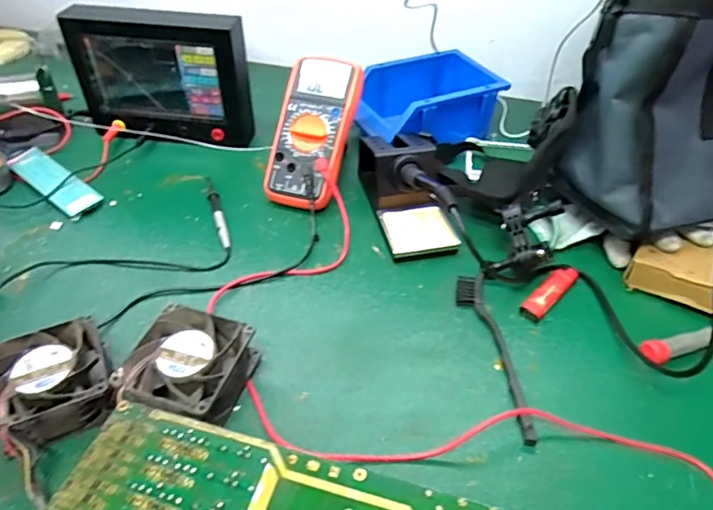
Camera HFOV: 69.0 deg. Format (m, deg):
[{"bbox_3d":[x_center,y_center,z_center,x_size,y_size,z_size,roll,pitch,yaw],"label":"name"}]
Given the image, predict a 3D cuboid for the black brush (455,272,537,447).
[{"bbox_3d":[0.113,0.079,0.438,0.028,0.009,0.167,-4,45,-3],"label":"black brush"}]

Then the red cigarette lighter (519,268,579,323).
[{"bbox_3d":[0.183,0.034,0.490,0.023,0.009,0.079,33,54,29],"label":"red cigarette lighter"}]

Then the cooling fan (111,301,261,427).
[{"bbox_3d":[-0.129,0.090,0.403,0.080,0.045,0.085,10,46,10],"label":"cooling fan"}]

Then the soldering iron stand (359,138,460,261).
[{"bbox_3d":[0.054,-0.074,0.557,0.091,0.066,0.158,-4,45,-4],"label":"soldering iron stand"}]

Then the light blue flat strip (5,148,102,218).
[{"bbox_3d":[-0.348,-0.085,0.597,0.142,0.018,0.046,29,52,26],"label":"light blue flat strip"}]

